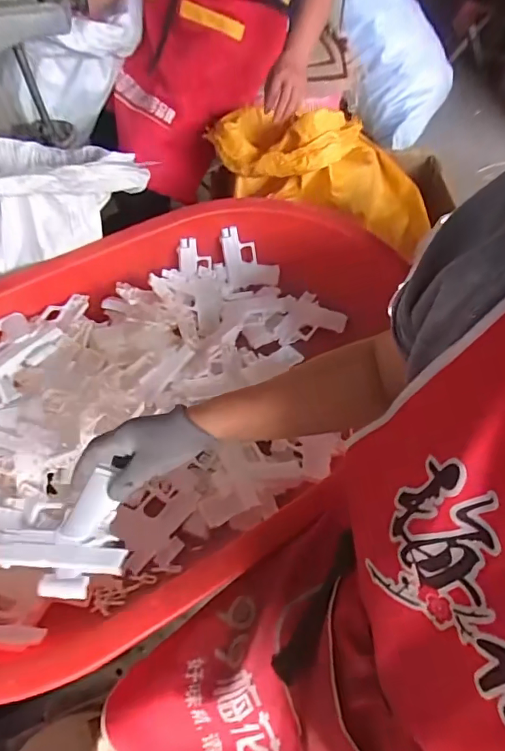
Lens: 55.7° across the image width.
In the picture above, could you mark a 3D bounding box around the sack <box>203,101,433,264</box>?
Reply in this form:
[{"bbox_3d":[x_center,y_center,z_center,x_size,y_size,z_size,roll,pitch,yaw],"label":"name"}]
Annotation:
[{"bbox_3d":[0.166,-0.481,1.095,0.497,0.202,0.227,8,52,-26],"label":"sack"}]

